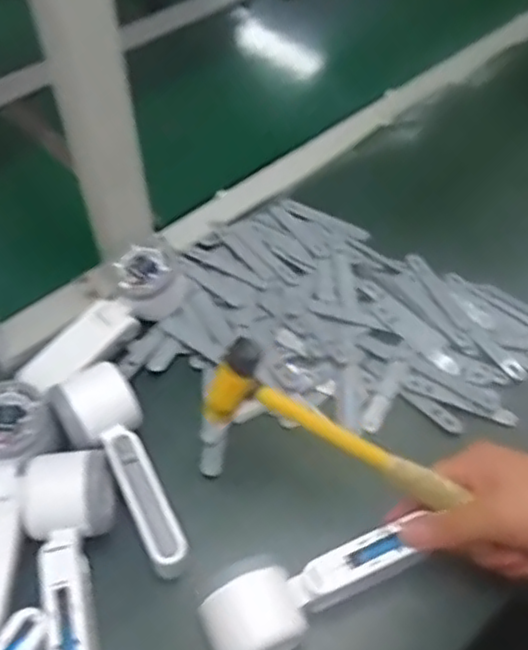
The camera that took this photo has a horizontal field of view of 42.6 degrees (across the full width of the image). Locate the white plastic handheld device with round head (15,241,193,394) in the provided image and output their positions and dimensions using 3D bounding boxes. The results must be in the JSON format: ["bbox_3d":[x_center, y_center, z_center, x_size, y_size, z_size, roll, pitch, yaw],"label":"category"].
[{"bbox_3d":[-0.132,-0.011,0.567,0.053,0.044,0.167,34,58,23],"label":"white plastic handheld device with round head"}]

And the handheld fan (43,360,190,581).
[{"bbox_3d":[-0.094,0.100,0.491,0.055,0.051,0.157,-31,58,-23],"label":"handheld fan"}]

